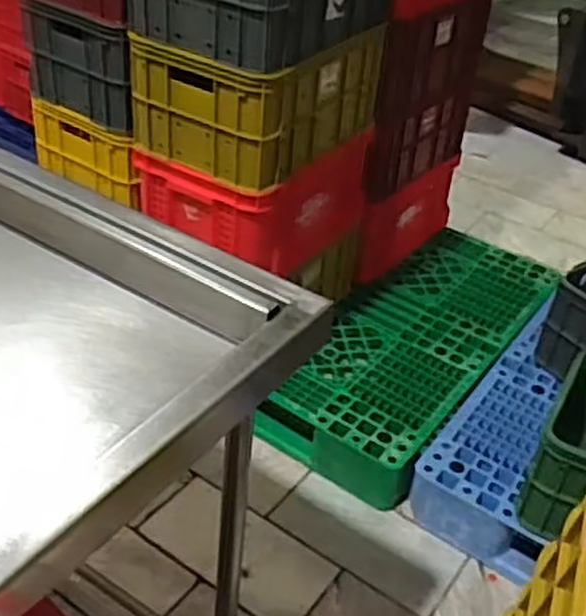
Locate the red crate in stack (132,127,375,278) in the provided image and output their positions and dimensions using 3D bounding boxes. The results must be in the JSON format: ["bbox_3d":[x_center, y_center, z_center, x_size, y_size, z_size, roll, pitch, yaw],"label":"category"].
[{"bbox_3d":[-0.090,-0.279,1.883,0.351,0.262,0.513,25,41,23],"label":"red crate in stack"}]

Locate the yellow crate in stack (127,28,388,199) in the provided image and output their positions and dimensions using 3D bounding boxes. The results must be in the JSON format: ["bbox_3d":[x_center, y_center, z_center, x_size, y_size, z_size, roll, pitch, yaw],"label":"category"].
[{"bbox_3d":[-0.061,-0.488,1.734,0.324,0.237,0.485,25,41,23],"label":"yellow crate in stack"}]

